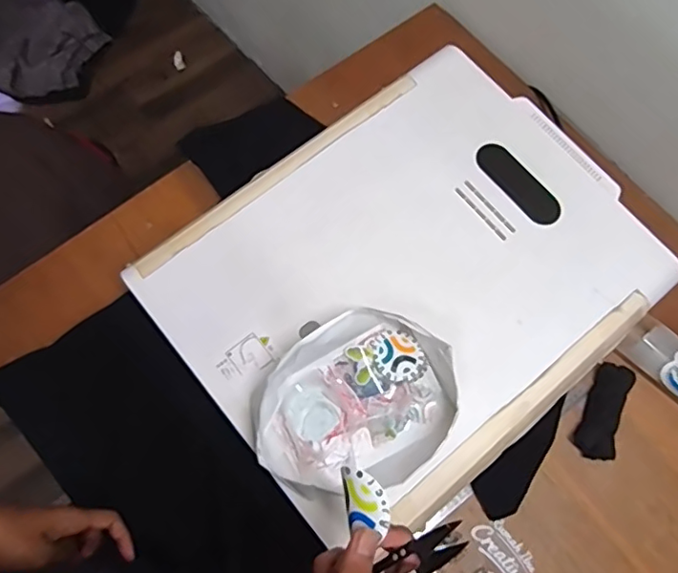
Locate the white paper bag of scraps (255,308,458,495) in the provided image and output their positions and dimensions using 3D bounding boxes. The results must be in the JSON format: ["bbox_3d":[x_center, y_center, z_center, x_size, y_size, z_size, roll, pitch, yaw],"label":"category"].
[{"bbox_3d":[0.017,0.119,0.550,0.196,0.049,0.163,-39,79,-15],"label":"white paper bag of scraps"}]

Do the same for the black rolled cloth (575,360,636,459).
[{"bbox_3d":[0.351,0.166,0.747,0.048,0.028,0.127,26,72,4],"label":"black rolled cloth"}]

